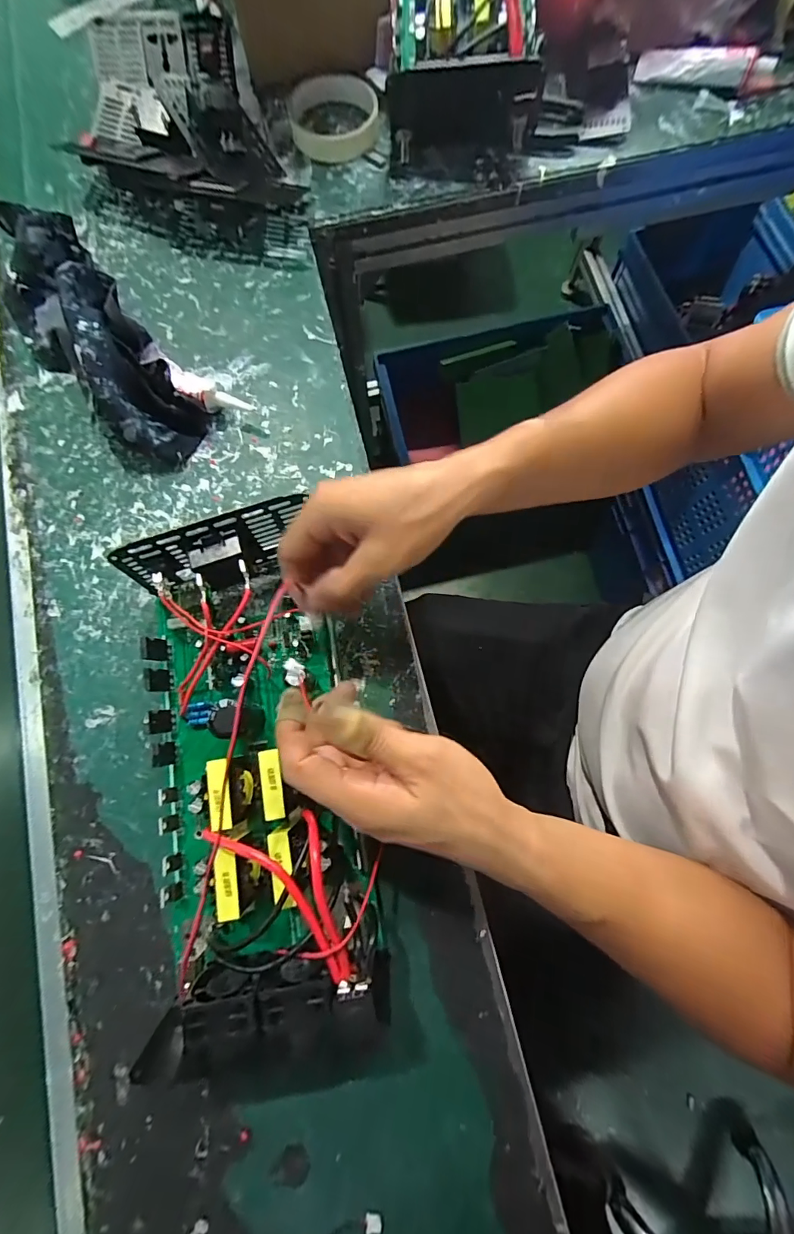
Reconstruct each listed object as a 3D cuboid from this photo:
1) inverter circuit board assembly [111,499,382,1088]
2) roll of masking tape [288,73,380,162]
[{"bbox_3d":[-0.098,0.091,0.278,0.135,0.075,0.305,-13,76,-3],"label":"inverter circuit board assembly"},{"bbox_3d":[-0.060,-0.479,0.422,0.083,0.019,0.084,0,78,0],"label":"roll of masking tape"}]

